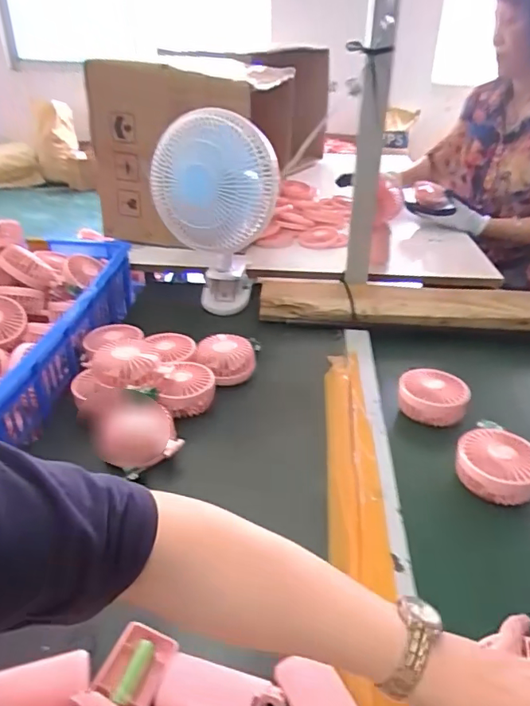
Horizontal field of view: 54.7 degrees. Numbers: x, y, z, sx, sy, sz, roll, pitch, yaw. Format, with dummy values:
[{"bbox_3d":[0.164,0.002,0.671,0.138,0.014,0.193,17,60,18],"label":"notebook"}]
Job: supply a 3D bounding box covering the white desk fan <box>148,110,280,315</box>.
[{"bbox_3d":[-0.080,-0.233,0.891,0.197,0.332,0.140,4,31,7],"label":"white desk fan"}]

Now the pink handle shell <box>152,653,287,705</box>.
[{"bbox_3d":[-0.034,0.263,0.390,0.096,0.010,0.045,9,32,15],"label":"pink handle shell"}]

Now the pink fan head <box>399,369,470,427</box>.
[{"bbox_3d":[0.231,0.059,0.705,0.088,0.043,0.088,0,31,0],"label":"pink fan head"}]

